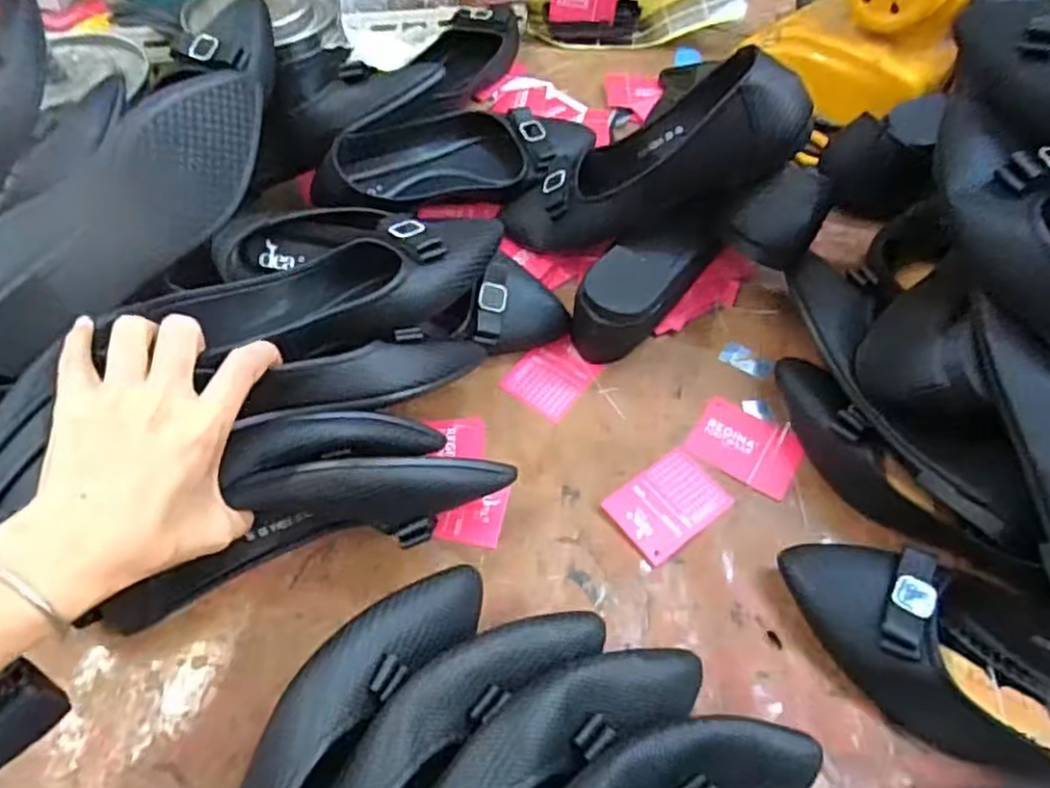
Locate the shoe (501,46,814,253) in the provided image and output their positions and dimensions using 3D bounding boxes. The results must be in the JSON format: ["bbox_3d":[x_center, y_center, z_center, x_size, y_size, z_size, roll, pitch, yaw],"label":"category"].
[{"bbox_3d":[0.085,-0.175,0.532,0.254,0.079,0.092,-10,47,37],"label":"shoe"}]

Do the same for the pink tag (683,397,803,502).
[{"bbox_3d":[0.157,0.036,0.489,0.072,0.004,0.058,27,59,19],"label":"pink tag"}]

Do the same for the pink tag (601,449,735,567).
[{"bbox_3d":[0.096,0.073,0.462,0.073,0.006,0.054,-32,62,-21],"label":"pink tag"}]

